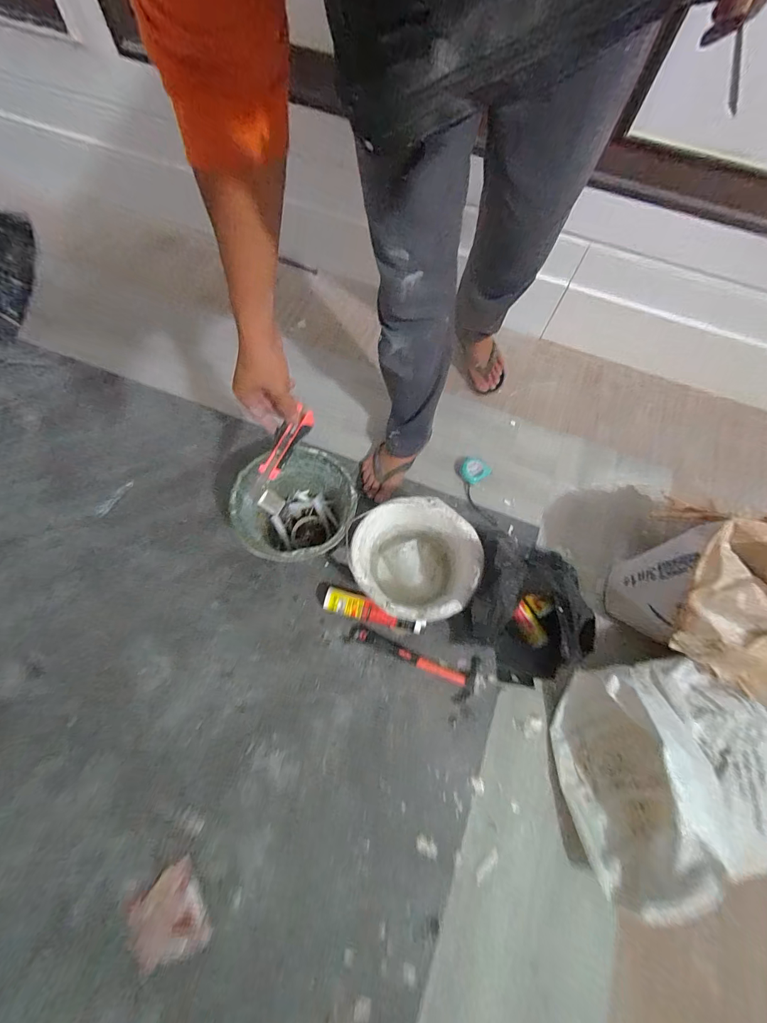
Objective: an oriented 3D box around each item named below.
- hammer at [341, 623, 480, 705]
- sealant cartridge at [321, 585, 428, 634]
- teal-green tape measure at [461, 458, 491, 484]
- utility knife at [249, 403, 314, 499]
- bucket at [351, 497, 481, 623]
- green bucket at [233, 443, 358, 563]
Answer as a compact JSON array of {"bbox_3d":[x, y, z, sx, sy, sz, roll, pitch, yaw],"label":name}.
[{"bbox_3d":[0.057,0.324,0.852,0.287,0.026,0.089,16,66,4],"label":"hammer"},{"bbox_3d":[-0.021,0.220,0.875,0.219,0.055,0.048,15,68,0],"label":"sealant cartridge"},{"bbox_3d":[0.234,-0.102,1.036,0.069,0.040,0.061,37,70,9],"label":"teal-green tape measure"},{"bbox_3d":[-0.161,-0.088,0.607,0.032,0.023,0.161,43,107,15],"label":"utility knife"},{"bbox_3d":[0.062,0.118,0.859,0.248,0.171,0.249,2,69,-5],"label":"bucket"},{"bbox_3d":[-0.187,0.009,0.871,0.243,0.151,0.227,2,69,-5],"label":"green bucket"}]

